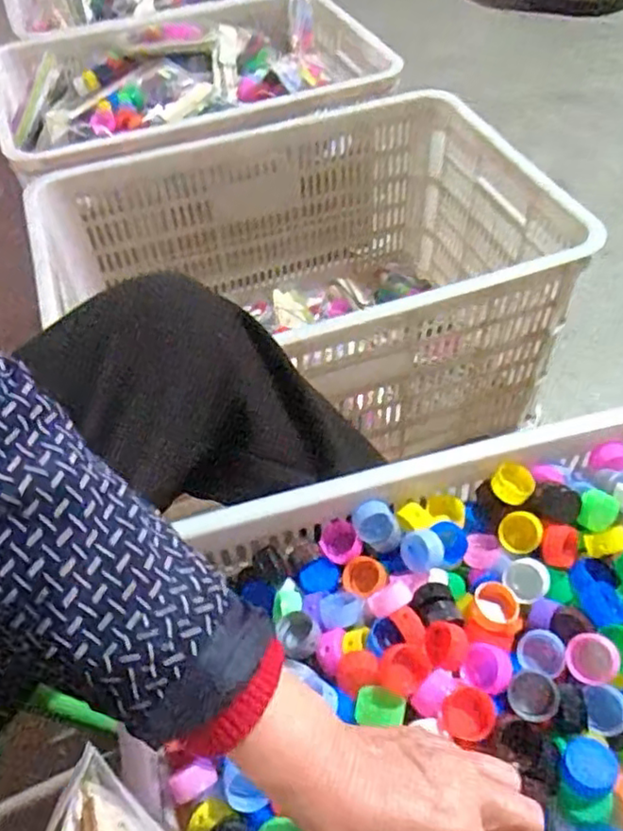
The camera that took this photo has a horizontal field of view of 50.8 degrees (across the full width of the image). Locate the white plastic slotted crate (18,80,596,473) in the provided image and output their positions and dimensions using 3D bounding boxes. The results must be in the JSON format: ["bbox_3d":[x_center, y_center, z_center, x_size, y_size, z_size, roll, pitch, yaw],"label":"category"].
[{"bbox_3d":[-0.015,-0.168,0.895,0.599,0.280,0.444,-16,52,-10],"label":"white plastic slotted crate"}]

